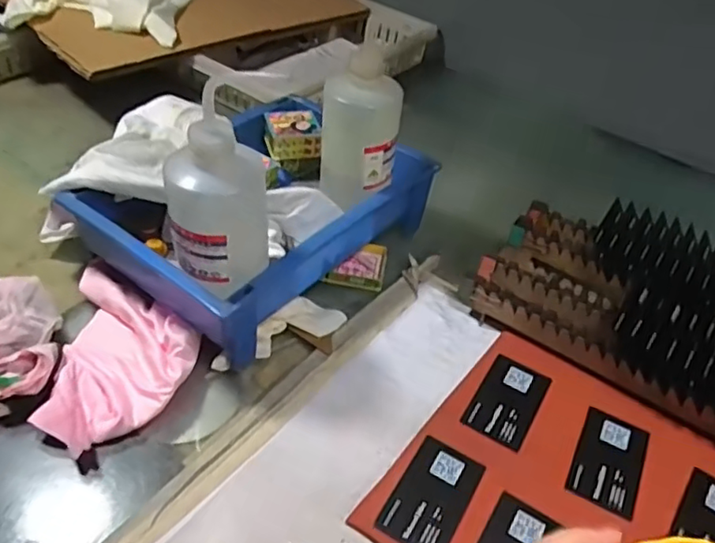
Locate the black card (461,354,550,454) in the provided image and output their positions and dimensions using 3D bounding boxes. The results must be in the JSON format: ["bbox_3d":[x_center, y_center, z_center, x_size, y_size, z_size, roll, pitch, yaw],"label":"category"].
[{"bbox_3d":[0.125,0.106,0.509,0.049,0.004,0.083,25,45,20],"label":"black card"}]

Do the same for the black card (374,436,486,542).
[{"bbox_3d":[0.054,0.161,0.440,0.049,0.006,0.085,24,44,19],"label":"black card"}]

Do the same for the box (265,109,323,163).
[{"bbox_3d":[-0.071,-0.151,0.670,0.056,0.029,0.062,-6,43,-14],"label":"box"}]

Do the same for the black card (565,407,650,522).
[{"bbox_3d":[0.196,0.147,0.476,0.049,0.004,0.084,23,44,18],"label":"black card"}]

